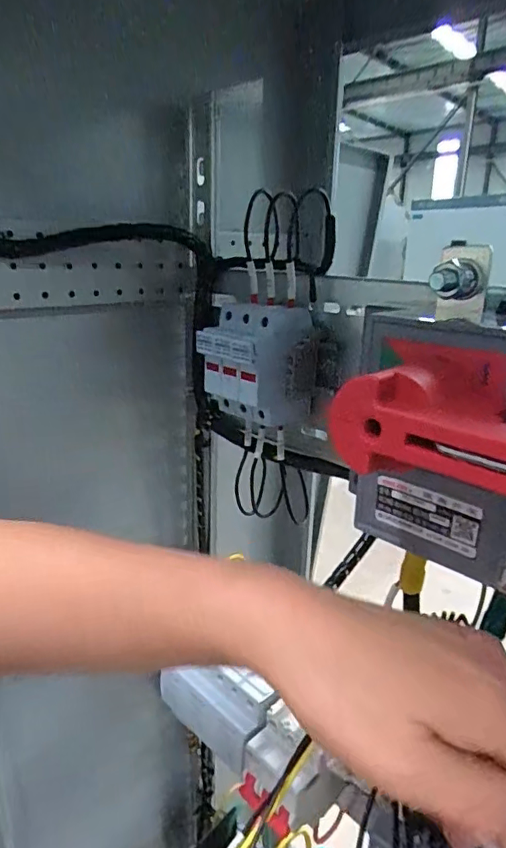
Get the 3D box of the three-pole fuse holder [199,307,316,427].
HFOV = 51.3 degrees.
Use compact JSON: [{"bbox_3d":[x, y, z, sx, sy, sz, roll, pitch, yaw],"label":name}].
[{"bbox_3d":[0.001,-0.039,0.355,0.056,0.076,0.061,-14,24,-38],"label":"three-pole fuse holder"}]

